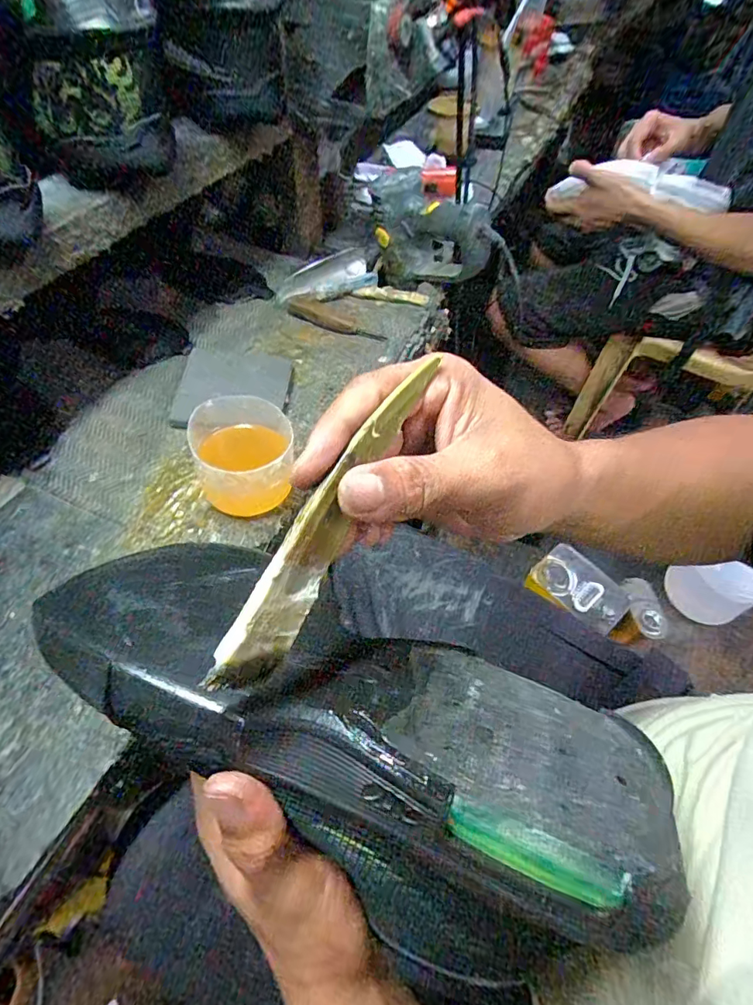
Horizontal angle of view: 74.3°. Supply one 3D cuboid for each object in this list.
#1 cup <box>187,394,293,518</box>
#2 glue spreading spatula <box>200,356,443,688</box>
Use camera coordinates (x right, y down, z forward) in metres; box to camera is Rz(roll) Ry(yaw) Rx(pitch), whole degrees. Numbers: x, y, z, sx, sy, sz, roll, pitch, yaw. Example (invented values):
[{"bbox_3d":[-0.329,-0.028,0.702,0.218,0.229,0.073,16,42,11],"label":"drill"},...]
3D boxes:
[{"bbox_3d":[-0.128,-0.044,0.475,0.094,0.070,0.099,2,55,-3],"label":"cup"},{"bbox_3d":[-0.016,0.004,0.177,0.005,0.024,0.131,12,67,47],"label":"glue spreading spatula"}]

